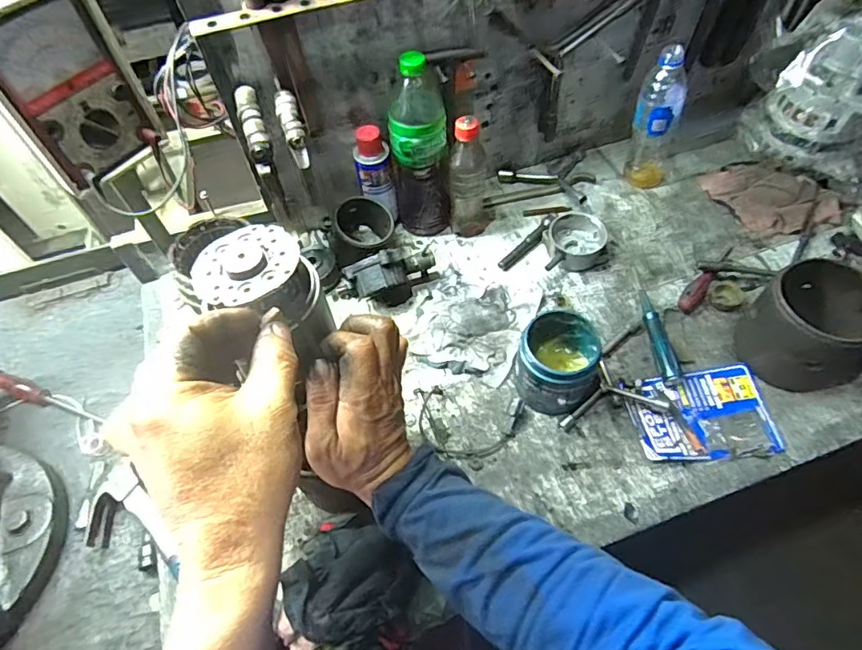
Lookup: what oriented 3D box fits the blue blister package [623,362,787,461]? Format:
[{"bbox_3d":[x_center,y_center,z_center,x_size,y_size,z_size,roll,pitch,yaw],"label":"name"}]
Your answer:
[{"bbox_3d":[0.327,0.106,0.628,0.160,0.010,0.114,-5,56,-1],"label":"blue blister package"}]

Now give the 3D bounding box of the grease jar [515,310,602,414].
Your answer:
[{"bbox_3d":[0.156,0.046,0.623,0.096,0.097,0.097,-1,56,2],"label":"grease jar"}]

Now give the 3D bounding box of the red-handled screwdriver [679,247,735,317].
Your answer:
[{"bbox_3d":[0.391,-0.070,0.726,0.025,0.020,0.146,36,64,23],"label":"red-handled screwdriver"}]

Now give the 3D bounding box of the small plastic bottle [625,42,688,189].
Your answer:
[{"bbox_3d":[0.339,-0.307,0.769,0.074,0.207,0.073,19,59,15],"label":"small plastic bottle"}]

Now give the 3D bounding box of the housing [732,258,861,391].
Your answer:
[{"bbox_3d":[0.462,0.005,0.621,0.127,0.115,0.121,-1,56,2],"label":"housing"}]

